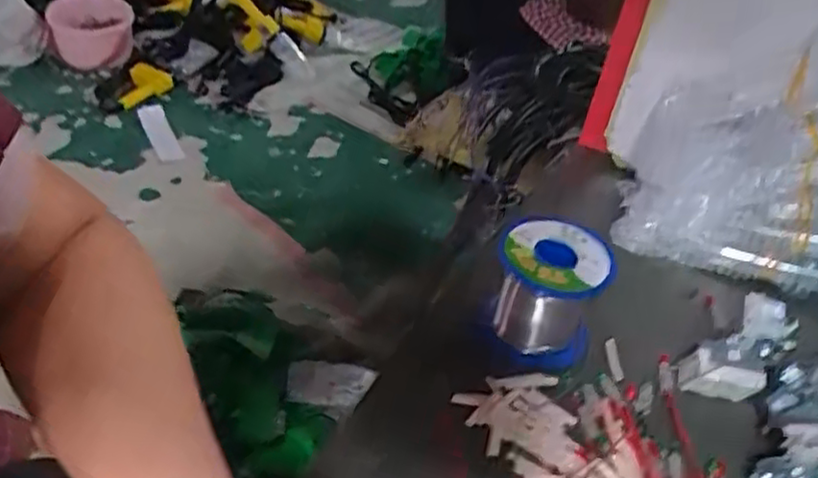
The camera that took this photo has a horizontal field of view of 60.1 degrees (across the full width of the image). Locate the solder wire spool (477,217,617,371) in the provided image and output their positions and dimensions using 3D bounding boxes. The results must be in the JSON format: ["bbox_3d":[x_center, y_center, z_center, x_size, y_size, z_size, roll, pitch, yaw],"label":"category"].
[{"bbox_3d":[0.081,0.031,0.414,0.062,0.062,0.062,5,41,-4],"label":"solder wire spool"}]

